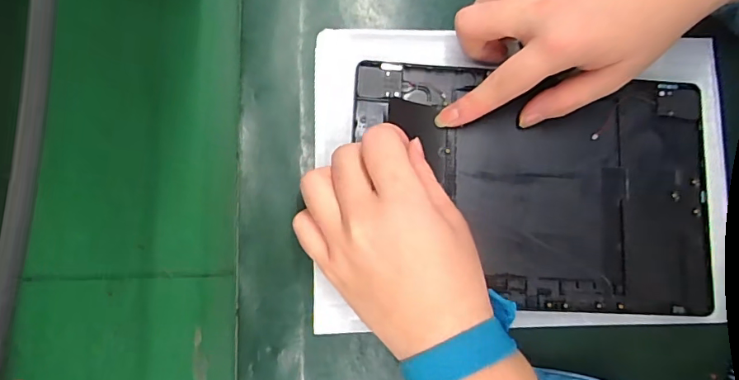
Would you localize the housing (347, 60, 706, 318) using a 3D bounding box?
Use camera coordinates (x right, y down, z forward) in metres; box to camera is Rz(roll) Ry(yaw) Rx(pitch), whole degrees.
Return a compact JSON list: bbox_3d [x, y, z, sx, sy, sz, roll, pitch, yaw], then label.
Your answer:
[{"bbox_3d":[0.107,-0.003,0.317,0.234,0.006,0.151,5,82,-3],"label":"housing"}]

